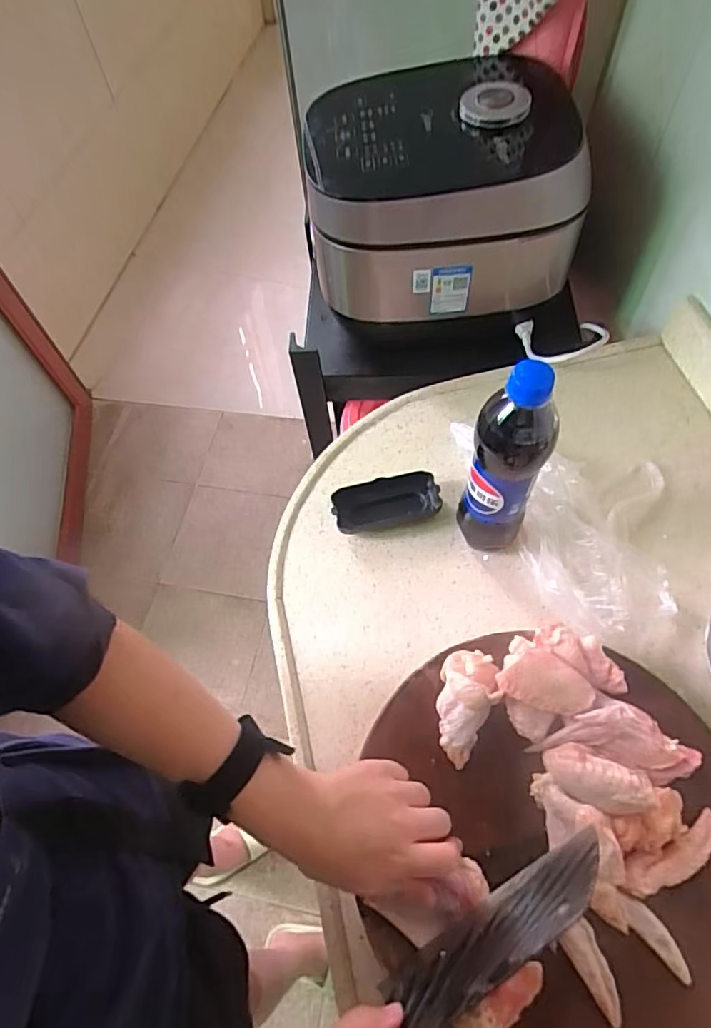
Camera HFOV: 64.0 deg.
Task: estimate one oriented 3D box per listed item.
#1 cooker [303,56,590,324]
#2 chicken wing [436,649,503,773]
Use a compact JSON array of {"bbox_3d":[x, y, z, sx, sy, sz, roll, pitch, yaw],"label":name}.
[{"bbox_3d":[0.104,-0.390,0.699,0.309,0.193,0.252,-6,61,1],"label":"cooker"},{"bbox_3d":[0.091,0.155,0.460,0.046,0.021,0.087,9,62,9],"label":"chicken wing"}]

